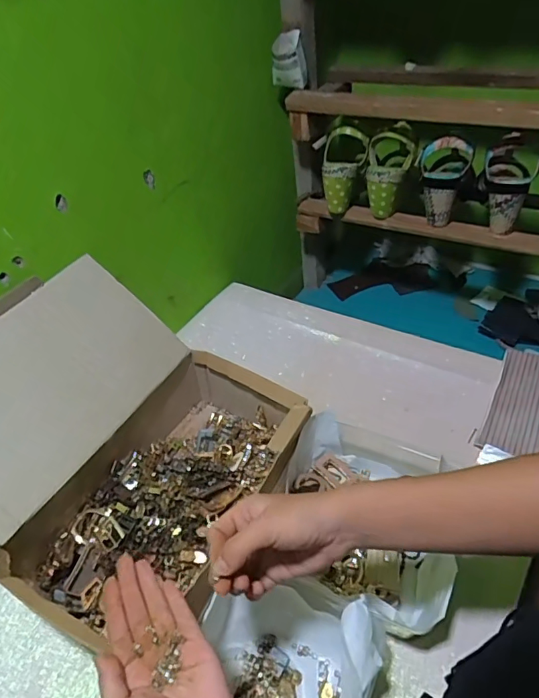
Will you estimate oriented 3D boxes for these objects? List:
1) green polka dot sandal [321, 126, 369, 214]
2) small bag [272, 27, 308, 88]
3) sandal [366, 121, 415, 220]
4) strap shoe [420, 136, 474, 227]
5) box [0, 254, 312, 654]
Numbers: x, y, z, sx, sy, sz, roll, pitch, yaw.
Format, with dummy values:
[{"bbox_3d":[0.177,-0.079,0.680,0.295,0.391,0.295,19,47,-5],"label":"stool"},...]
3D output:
[{"bbox_3d":[0.122,-0.314,0.857,0.073,0.146,0.058,23,30,28],"label":"green polka dot sandal"},{"bbox_3d":[0.033,-0.495,0.828,0.056,0.077,0.051,-5,41,3],"label":"small bag"},{"bbox_3d":[0.207,-0.305,0.829,0.079,0.138,0.078,1,42,10],"label":"sandal"},{"bbox_3d":[0.283,-0.278,0.791,0.080,0.127,0.092,9,44,18],"label":"strap shoe"},{"bbox_3d":[-0.178,0.100,0.562,0.332,0.213,0.332,24,52,29],"label":"box"}]

